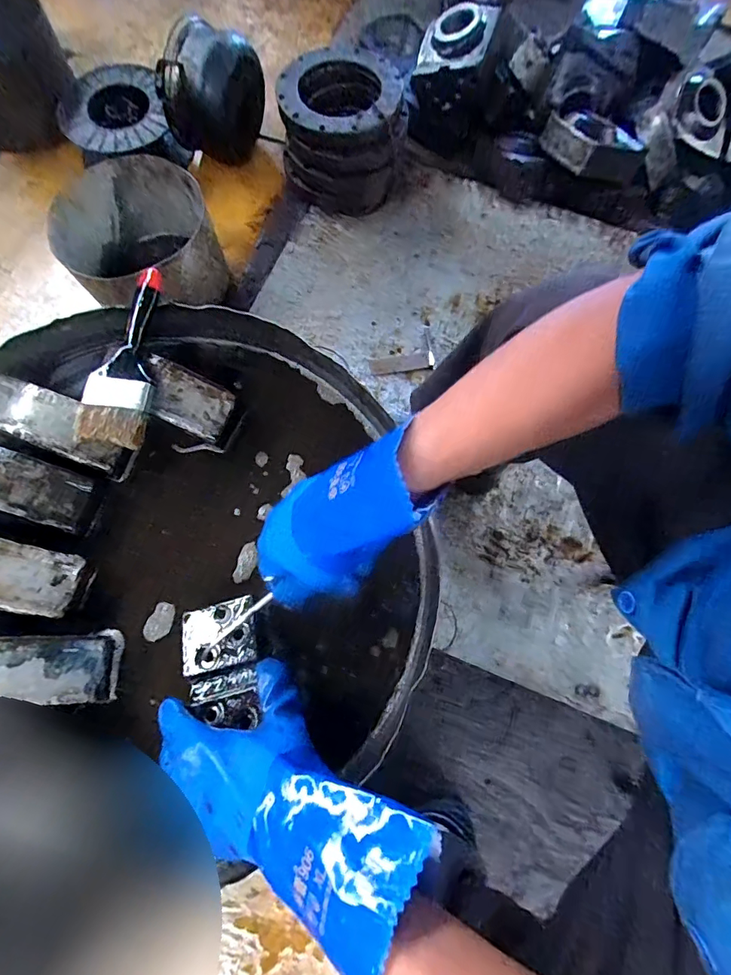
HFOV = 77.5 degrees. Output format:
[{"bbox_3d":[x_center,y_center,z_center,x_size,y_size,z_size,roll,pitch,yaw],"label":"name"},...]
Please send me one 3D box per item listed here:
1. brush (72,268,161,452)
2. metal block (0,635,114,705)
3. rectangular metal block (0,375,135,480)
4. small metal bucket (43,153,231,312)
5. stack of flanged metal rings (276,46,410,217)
[{"bbox_3d":[-0.251,-0.141,0.484,0.068,0.029,0.195,9,74,0],"label":"brush"},{"bbox_3d":[-0.332,0.172,0.434,0.163,0.065,0.057,0,74,-3],"label":"metal block"},{"bbox_3d":[-0.333,-0.068,0.489,0.158,0.042,0.059,21,74,3],"label":"rectangular metal block"},{"bbox_3d":[-0.431,-0.465,0.913,0.283,0.174,0.286,-35,79,-12],"label":"small metal bucket"},{"bbox_3d":[-0.048,-0.795,1.013,0.256,0.193,0.256,1,74,-3],"label":"stack of flanged metal rings"}]

